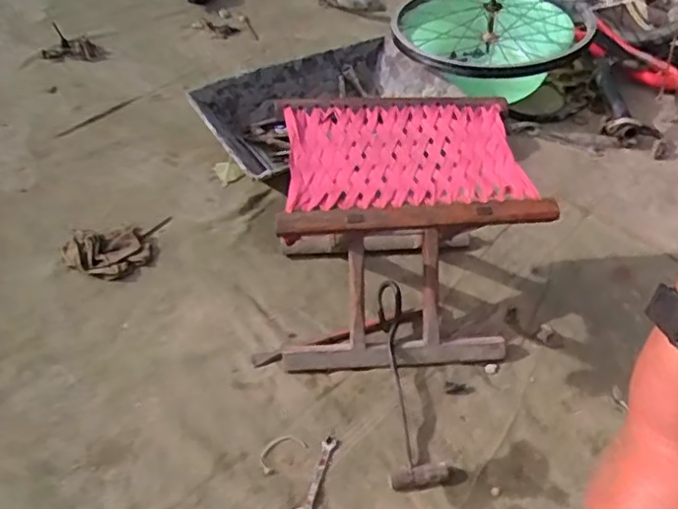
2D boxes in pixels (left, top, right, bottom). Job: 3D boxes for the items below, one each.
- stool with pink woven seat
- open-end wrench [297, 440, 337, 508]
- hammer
[{"bbox_3d":[0.071,-0.024,0.882,0.349,0.301,0.243,-1,45,-3],"label":"stool with pink woven seat"},{"bbox_3d":[-0.029,0.283,0.785,0.021,0.008,0.115,14,46,12],"label":"open-end wrench"},{"bbox_3d":[0.098,0.167,0.865,0.081,0.043,0.311,-1,45,-4],"label":"hammer"}]

